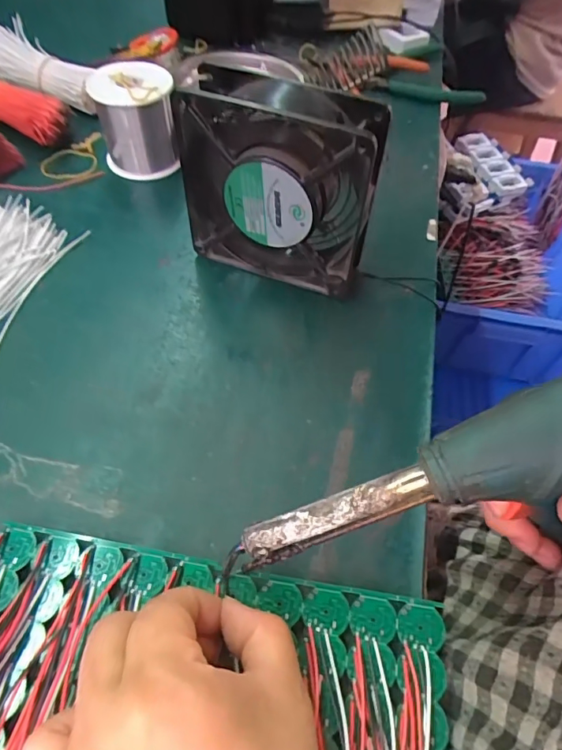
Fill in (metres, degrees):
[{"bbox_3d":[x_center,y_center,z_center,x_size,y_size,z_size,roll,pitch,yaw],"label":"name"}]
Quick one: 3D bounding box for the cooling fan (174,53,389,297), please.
[{"bbox_3d":[-0.002,-0.121,0.307,0.120,0.125,0.043,18,56,9],"label":"cooling fan"}]

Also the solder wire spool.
[{"bbox_3d":[-0.119,-0.212,0.397,0.064,0.070,0.058,-1,55,-4],"label":"solder wire spool"}]

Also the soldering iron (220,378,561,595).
[{"bbox_3d":[0.059,0.047,0.192,0.172,0.025,0.040,-23,56,12],"label":"soldering iron"}]

